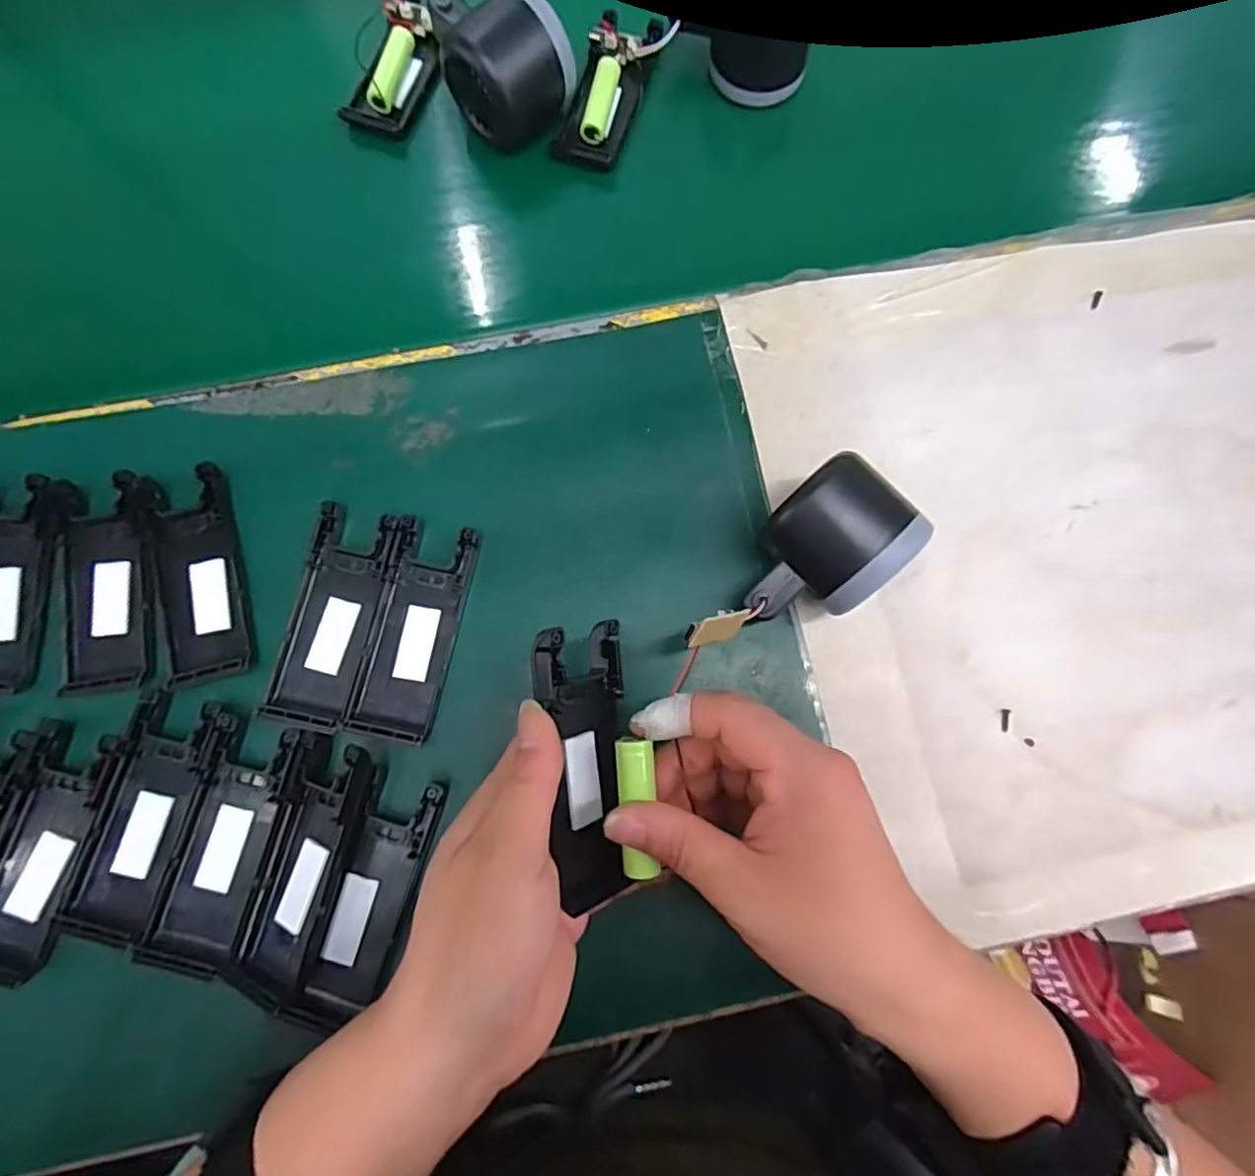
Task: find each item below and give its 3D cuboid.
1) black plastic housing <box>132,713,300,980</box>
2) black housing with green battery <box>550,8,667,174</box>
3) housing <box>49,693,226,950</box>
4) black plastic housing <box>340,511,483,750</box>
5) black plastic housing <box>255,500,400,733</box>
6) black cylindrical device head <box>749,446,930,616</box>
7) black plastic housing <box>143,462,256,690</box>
[{"bbox_3d":[-0.178,0.111,0.274,0.039,0.009,0.101,12,78,2],"label":"black plastic housing"},{"bbox_3d":[-0.012,-0.291,0.368,0.041,0.022,0.090,17,78,3],"label":"black housing with green battery"},{"bbox_3d":[-0.216,0.102,0.278,0.039,0.011,0.104,13,78,2],"label":"housing"},{"bbox_3d":[-0.103,0.020,0.297,0.039,0.012,0.101,13,78,2],"label":"black plastic housing"},{"bbox_3d":[-0.141,0.013,0.297,0.038,0.011,0.102,12,78,2],"label":"black plastic housing"},{"bbox_3d":[0.088,-0.015,0.284,0.073,0.058,0.055,-42,81,-9],"label":"black cylindrical device head"},{"bbox_3d":[-0.207,-0.006,0.298,0.040,0.009,0.099,-14,78,-4],"label":"black plastic housing"}]

